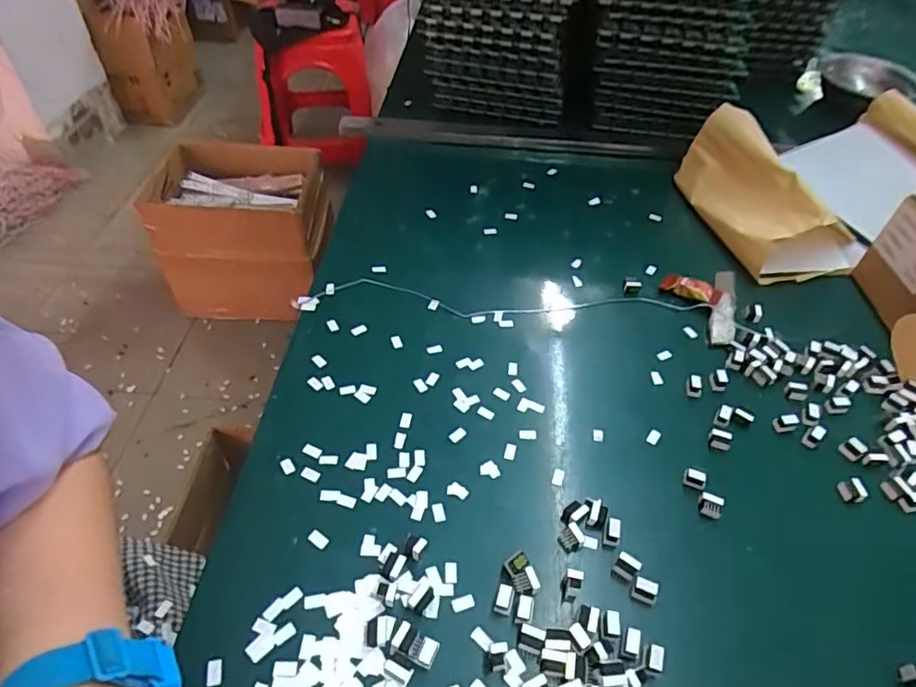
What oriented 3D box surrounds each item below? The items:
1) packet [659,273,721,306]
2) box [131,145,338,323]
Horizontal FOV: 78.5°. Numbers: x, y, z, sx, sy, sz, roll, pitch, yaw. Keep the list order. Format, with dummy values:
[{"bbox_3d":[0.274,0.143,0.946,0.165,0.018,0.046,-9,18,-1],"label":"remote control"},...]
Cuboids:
[{"bbox_3d":[0.201,-0.048,0.482,0.047,0.011,0.021,26,52,20],"label":"packet"},{"bbox_3d":[-0.509,-0.251,1.331,0.379,0.303,0.317,4,47,1],"label":"box"}]

